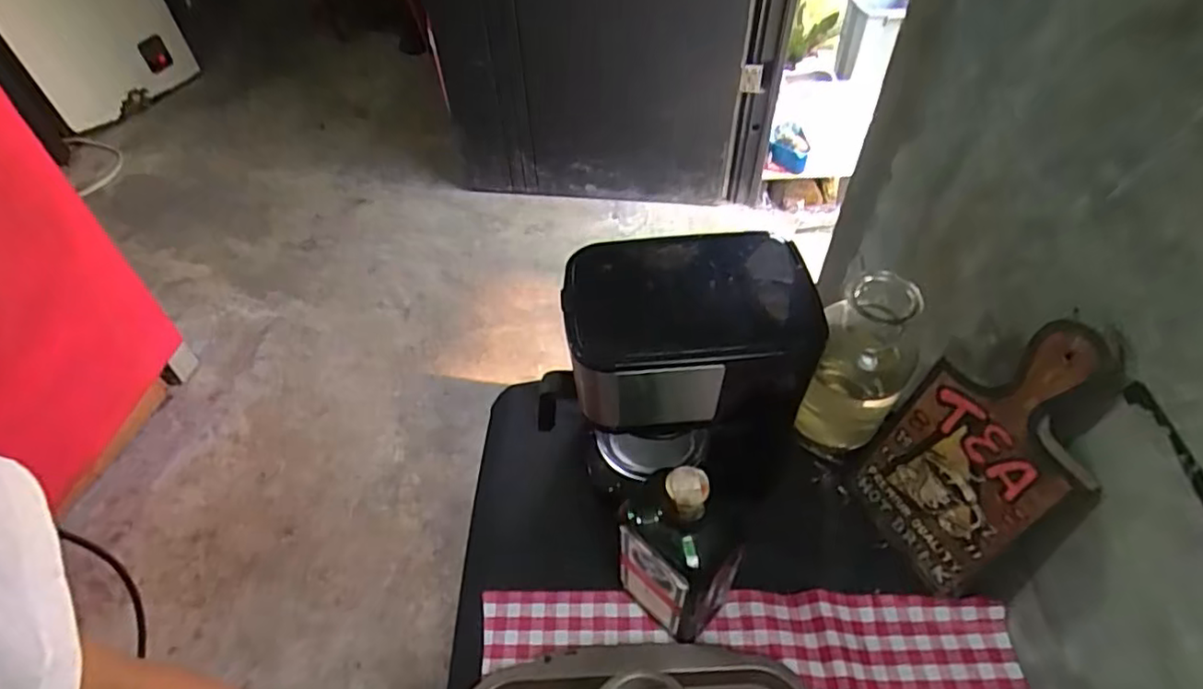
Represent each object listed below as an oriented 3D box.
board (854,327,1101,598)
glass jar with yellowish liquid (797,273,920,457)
[{"bbox_3d":[0.311,0.090,0.535,0.012,0.268,0.148,-13,51,-27],"label":"board"},{"bbox_3d":[0.267,0.022,0.648,0.096,0.197,0.095,-1,51,1],"label":"glass jar with yellowish liquid"}]

